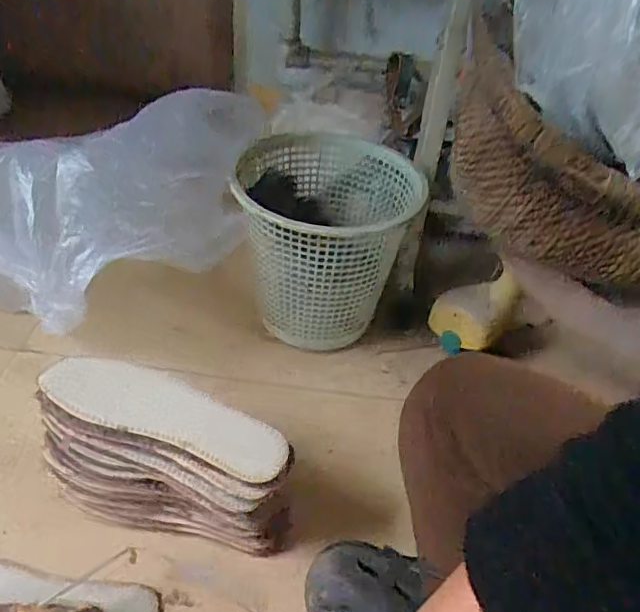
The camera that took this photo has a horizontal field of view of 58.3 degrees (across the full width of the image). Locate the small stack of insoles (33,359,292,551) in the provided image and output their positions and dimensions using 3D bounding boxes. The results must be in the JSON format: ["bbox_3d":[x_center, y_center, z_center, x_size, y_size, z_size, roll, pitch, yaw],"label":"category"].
[{"bbox_3d":[-0.148,0.157,0.563,0.231,0.174,0.082,14,40,9],"label":"small stack of insoles"}]

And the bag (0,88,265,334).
[{"bbox_3d":[-0.230,-0.137,0.687,0.399,0.180,0.185,-26,49,-33],"label":"bag"}]

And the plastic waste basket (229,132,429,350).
[{"bbox_3d":[0.007,-0.076,0.811,0.229,0.251,0.257,10,40,4],"label":"plastic waste basket"}]

